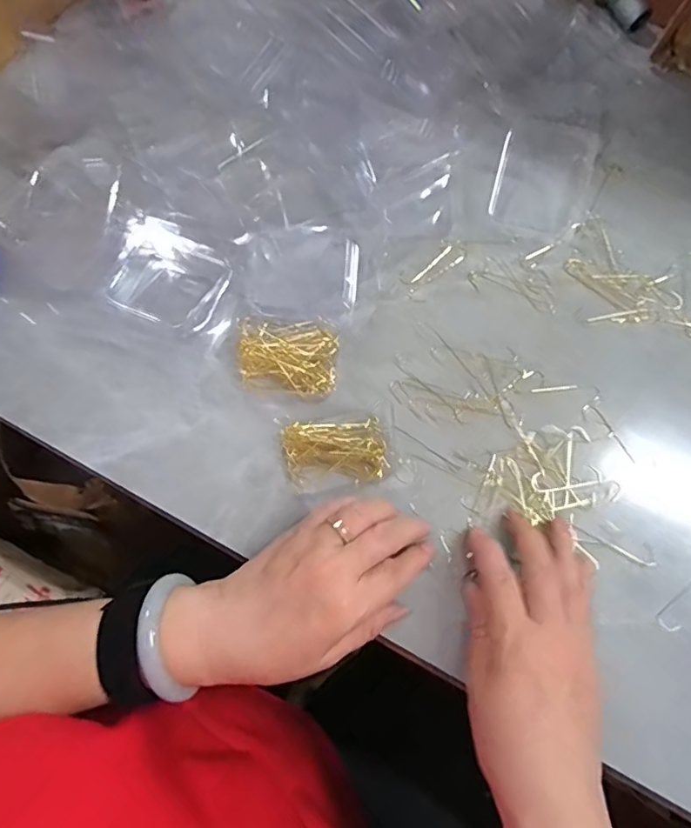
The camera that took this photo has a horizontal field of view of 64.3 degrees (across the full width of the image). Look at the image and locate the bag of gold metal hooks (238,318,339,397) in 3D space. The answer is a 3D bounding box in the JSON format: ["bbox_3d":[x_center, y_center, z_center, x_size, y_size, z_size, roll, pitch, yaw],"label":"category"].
[{"bbox_3d":[-0.042,-0.041,0.395,0.071,0.014,0.053,5,71,1],"label":"bag of gold metal hooks"}]

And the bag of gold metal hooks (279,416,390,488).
[{"bbox_3d":[-0.007,0.026,0.376,0.067,0.008,0.042,-10,71,-4],"label":"bag of gold metal hooks"}]

